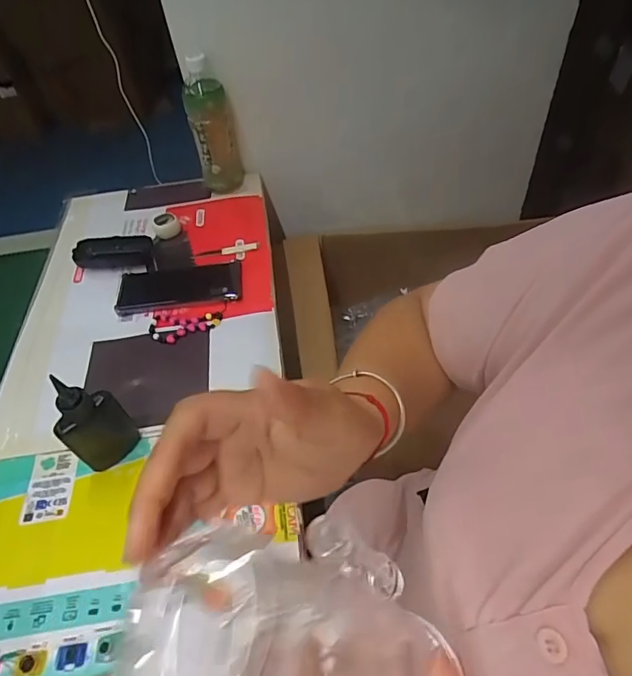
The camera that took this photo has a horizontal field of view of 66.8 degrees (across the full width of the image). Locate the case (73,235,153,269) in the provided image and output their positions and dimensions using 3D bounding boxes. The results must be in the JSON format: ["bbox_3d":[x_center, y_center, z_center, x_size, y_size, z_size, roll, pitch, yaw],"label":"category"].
[{"bbox_3d":[-0.293,-0.124,0.698,0.106,0.029,0.047,-5,48,1],"label":"case"}]

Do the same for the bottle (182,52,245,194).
[{"bbox_3d":[-0.160,-0.327,0.745,0.063,0.212,0.073,-12,48,-4],"label":"bottle"}]

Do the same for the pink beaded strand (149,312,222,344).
[{"bbox_3d":[-0.165,-0.012,0.608,0.088,0.012,0.046,-5,48,2],"label":"pink beaded strand"}]

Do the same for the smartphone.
[{"bbox_3d":[-0.187,-0.070,0.653,0.167,0.009,0.079,-8,48,-1],"label":"smartphone"}]

